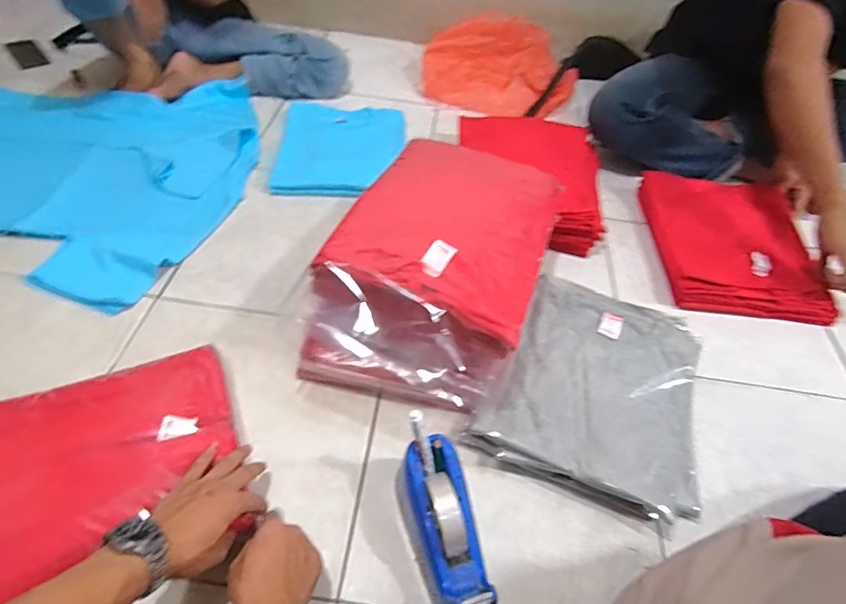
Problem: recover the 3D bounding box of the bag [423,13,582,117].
[{"bbox_3d":[0.225,-0.673,1.419,0.418,0.168,0.247,12,48,4],"label":"bag"}]

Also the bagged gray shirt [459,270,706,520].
[{"bbox_3d":[0.272,0.126,0.772,0.312,0.072,0.344,20,49,11],"label":"bagged gray shirt"}]

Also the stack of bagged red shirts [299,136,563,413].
[{"bbox_3d":[0.029,-0.050,0.796,0.291,0.221,0.448,21,50,12],"label":"stack of bagged red shirts"}]

